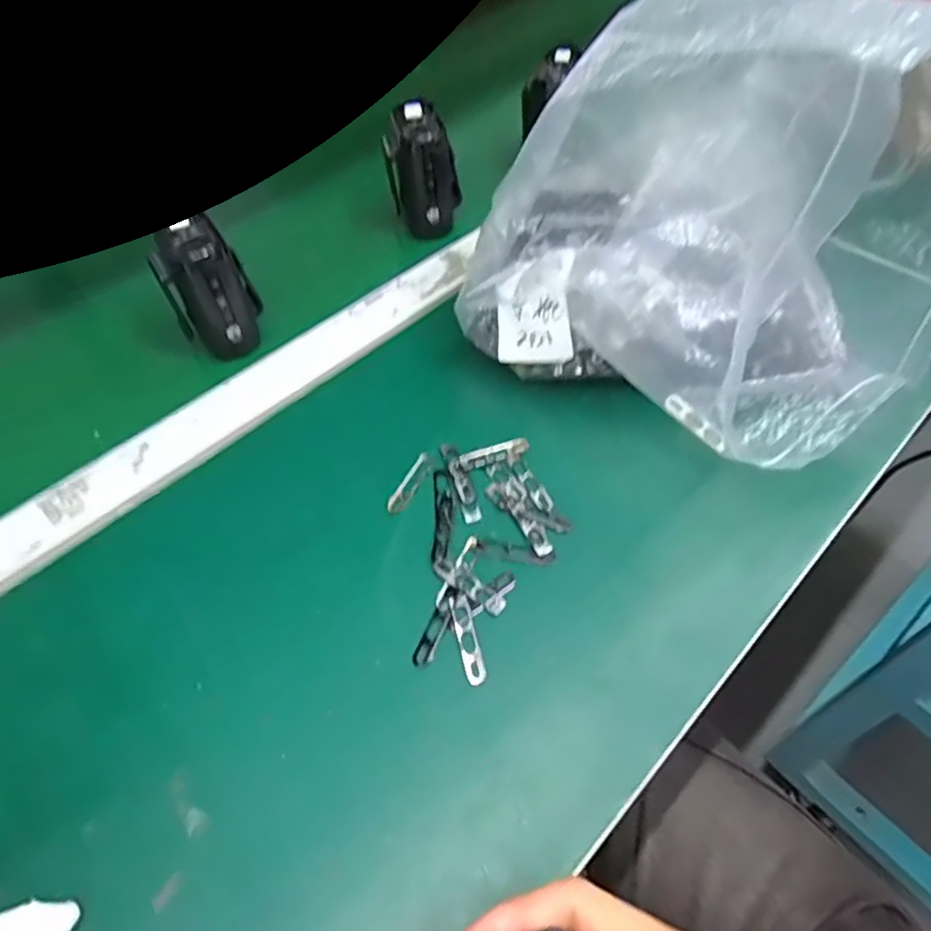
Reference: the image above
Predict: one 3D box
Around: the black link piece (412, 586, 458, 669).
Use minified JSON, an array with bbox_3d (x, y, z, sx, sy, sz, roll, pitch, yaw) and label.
[{"bbox_3d":[-0.014,0.080,0.324,0.009,0.004,0.043,18,56,14],"label":"black link piece"}]

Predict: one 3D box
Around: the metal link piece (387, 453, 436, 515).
[{"bbox_3d":[-0.032,0.010,0.379,0.011,0.004,0.043,24,58,18],"label":"metal link piece"}]

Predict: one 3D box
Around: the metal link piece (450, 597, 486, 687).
[{"bbox_3d":[0.001,0.085,0.319,0.010,0.004,0.045,-11,54,-7],"label":"metal link piece"}]

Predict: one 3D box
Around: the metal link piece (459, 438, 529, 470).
[{"bbox_3d":[0.018,-0.008,0.390,0.043,0.004,0.013,-17,55,-11],"label":"metal link piece"}]

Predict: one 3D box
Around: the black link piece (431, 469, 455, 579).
[{"bbox_3d":[-0.013,0.031,0.361,0.011,0.004,0.069,-2,53,0],"label":"black link piece"}]

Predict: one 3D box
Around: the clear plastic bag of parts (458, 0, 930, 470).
[{"bbox_3d":[0.150,-0.135,0.360,0.245,0.187,0.198,32,61,25],"label":"clear plastic bag of parts"}]

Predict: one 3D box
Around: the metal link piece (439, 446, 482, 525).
[{"bbox_3d":[-0.003,0.008,0.377,0.010,0.004,0.058,-15,55,-10],"label":"metal link piece"}]

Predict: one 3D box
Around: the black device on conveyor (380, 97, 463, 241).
[{"bbox_3d":[-0.033,-0.232,0.507,0.054,0.089,0.040,-9,54,-5],"label":"black device on conveyor"}]

